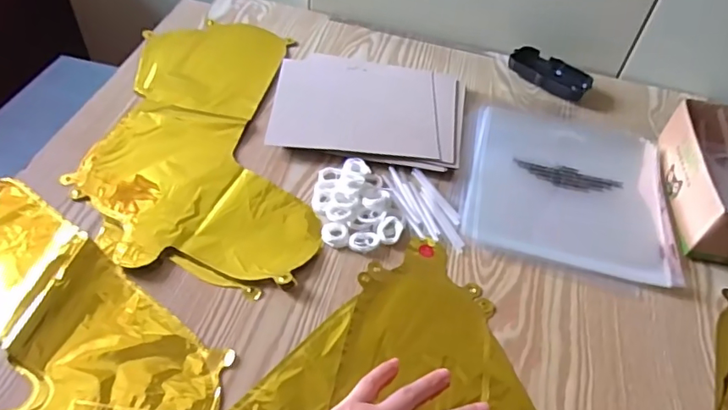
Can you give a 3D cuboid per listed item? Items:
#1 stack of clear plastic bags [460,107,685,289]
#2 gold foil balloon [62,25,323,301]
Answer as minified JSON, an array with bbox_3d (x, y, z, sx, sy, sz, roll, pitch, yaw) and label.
[{"bbox_3d":[0.225,-0.027,0.589,0.211,0.011,0.225,14,49,7],"label":"stack of clear plastic bags"},{"bbox_3d":[-0.183,-0.083,0.591,0.219,0.010,0.413,-5,49,-9],"label":"gold foil balloon"}]

